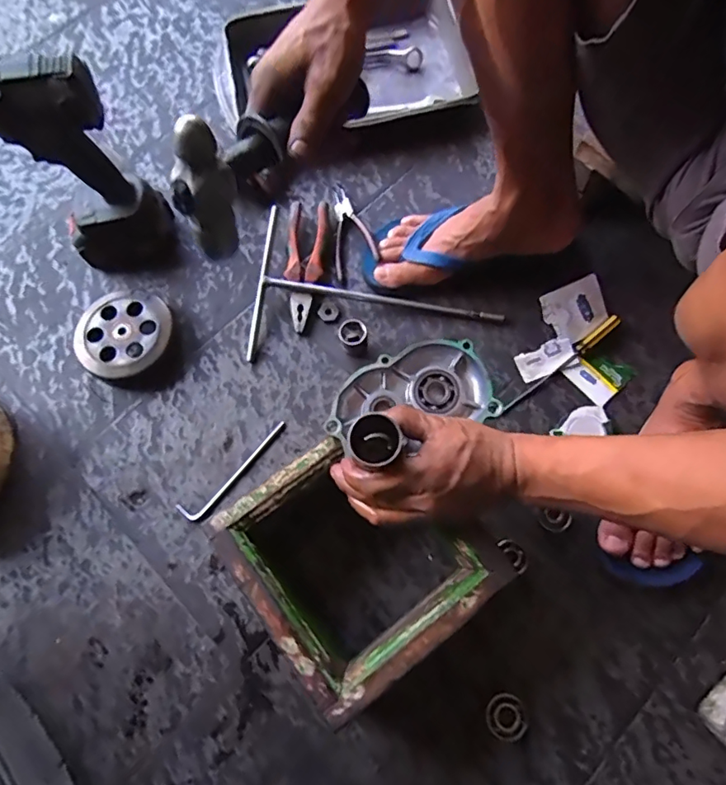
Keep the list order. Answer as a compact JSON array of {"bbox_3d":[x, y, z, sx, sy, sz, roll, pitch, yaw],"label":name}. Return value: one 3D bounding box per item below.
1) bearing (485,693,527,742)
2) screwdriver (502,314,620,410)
[{"bbox_3d":[0.135,0.305,0.478,0.037,0.009,0.037,-1,71,2],"label":"bearing"},{"bbox_3d":[0.232,-0.034,0.589,0.170,0.019,0.014,-38,74,-10],"label":"screwdriver"}]

